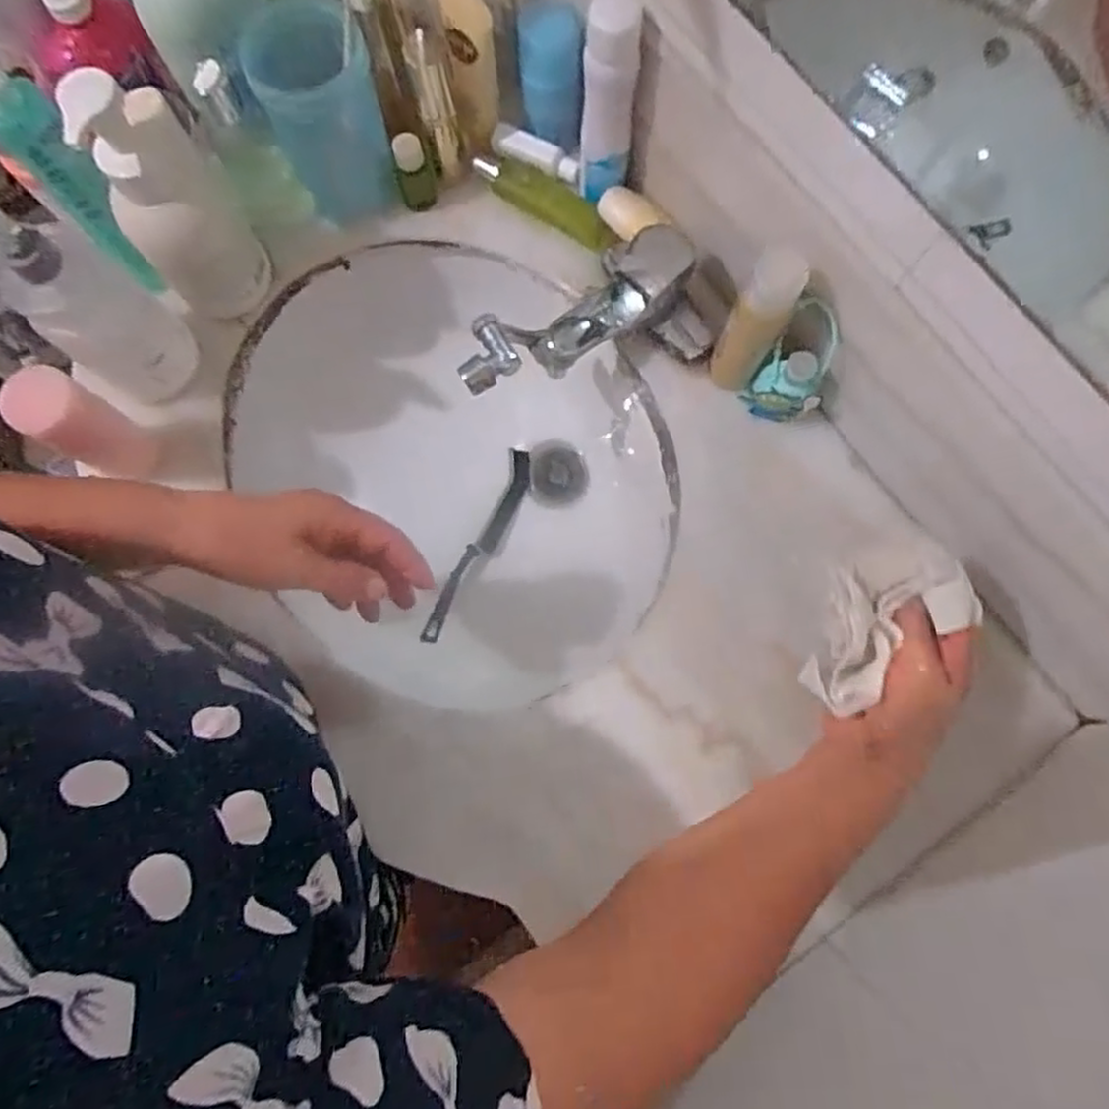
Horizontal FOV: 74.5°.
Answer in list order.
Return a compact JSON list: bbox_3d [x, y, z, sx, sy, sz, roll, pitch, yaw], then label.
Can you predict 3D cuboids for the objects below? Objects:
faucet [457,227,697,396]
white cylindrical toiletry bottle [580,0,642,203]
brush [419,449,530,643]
[{"bbox_3d":[0.012,-0.178,0.548,0.189,0.074,0.056,-26,80,-6],"label":"faucet"},{"bbox_3d":[0.039,-0.323,0.528,0.037,0.149,0.033,0,78,-1],"label":"white cylindrical toiletry bottle"},{"bbox_3d":[-0.072,-0.012,0.708,0.030,0.028,0.217,25,58,4],"label":"brush"}]

